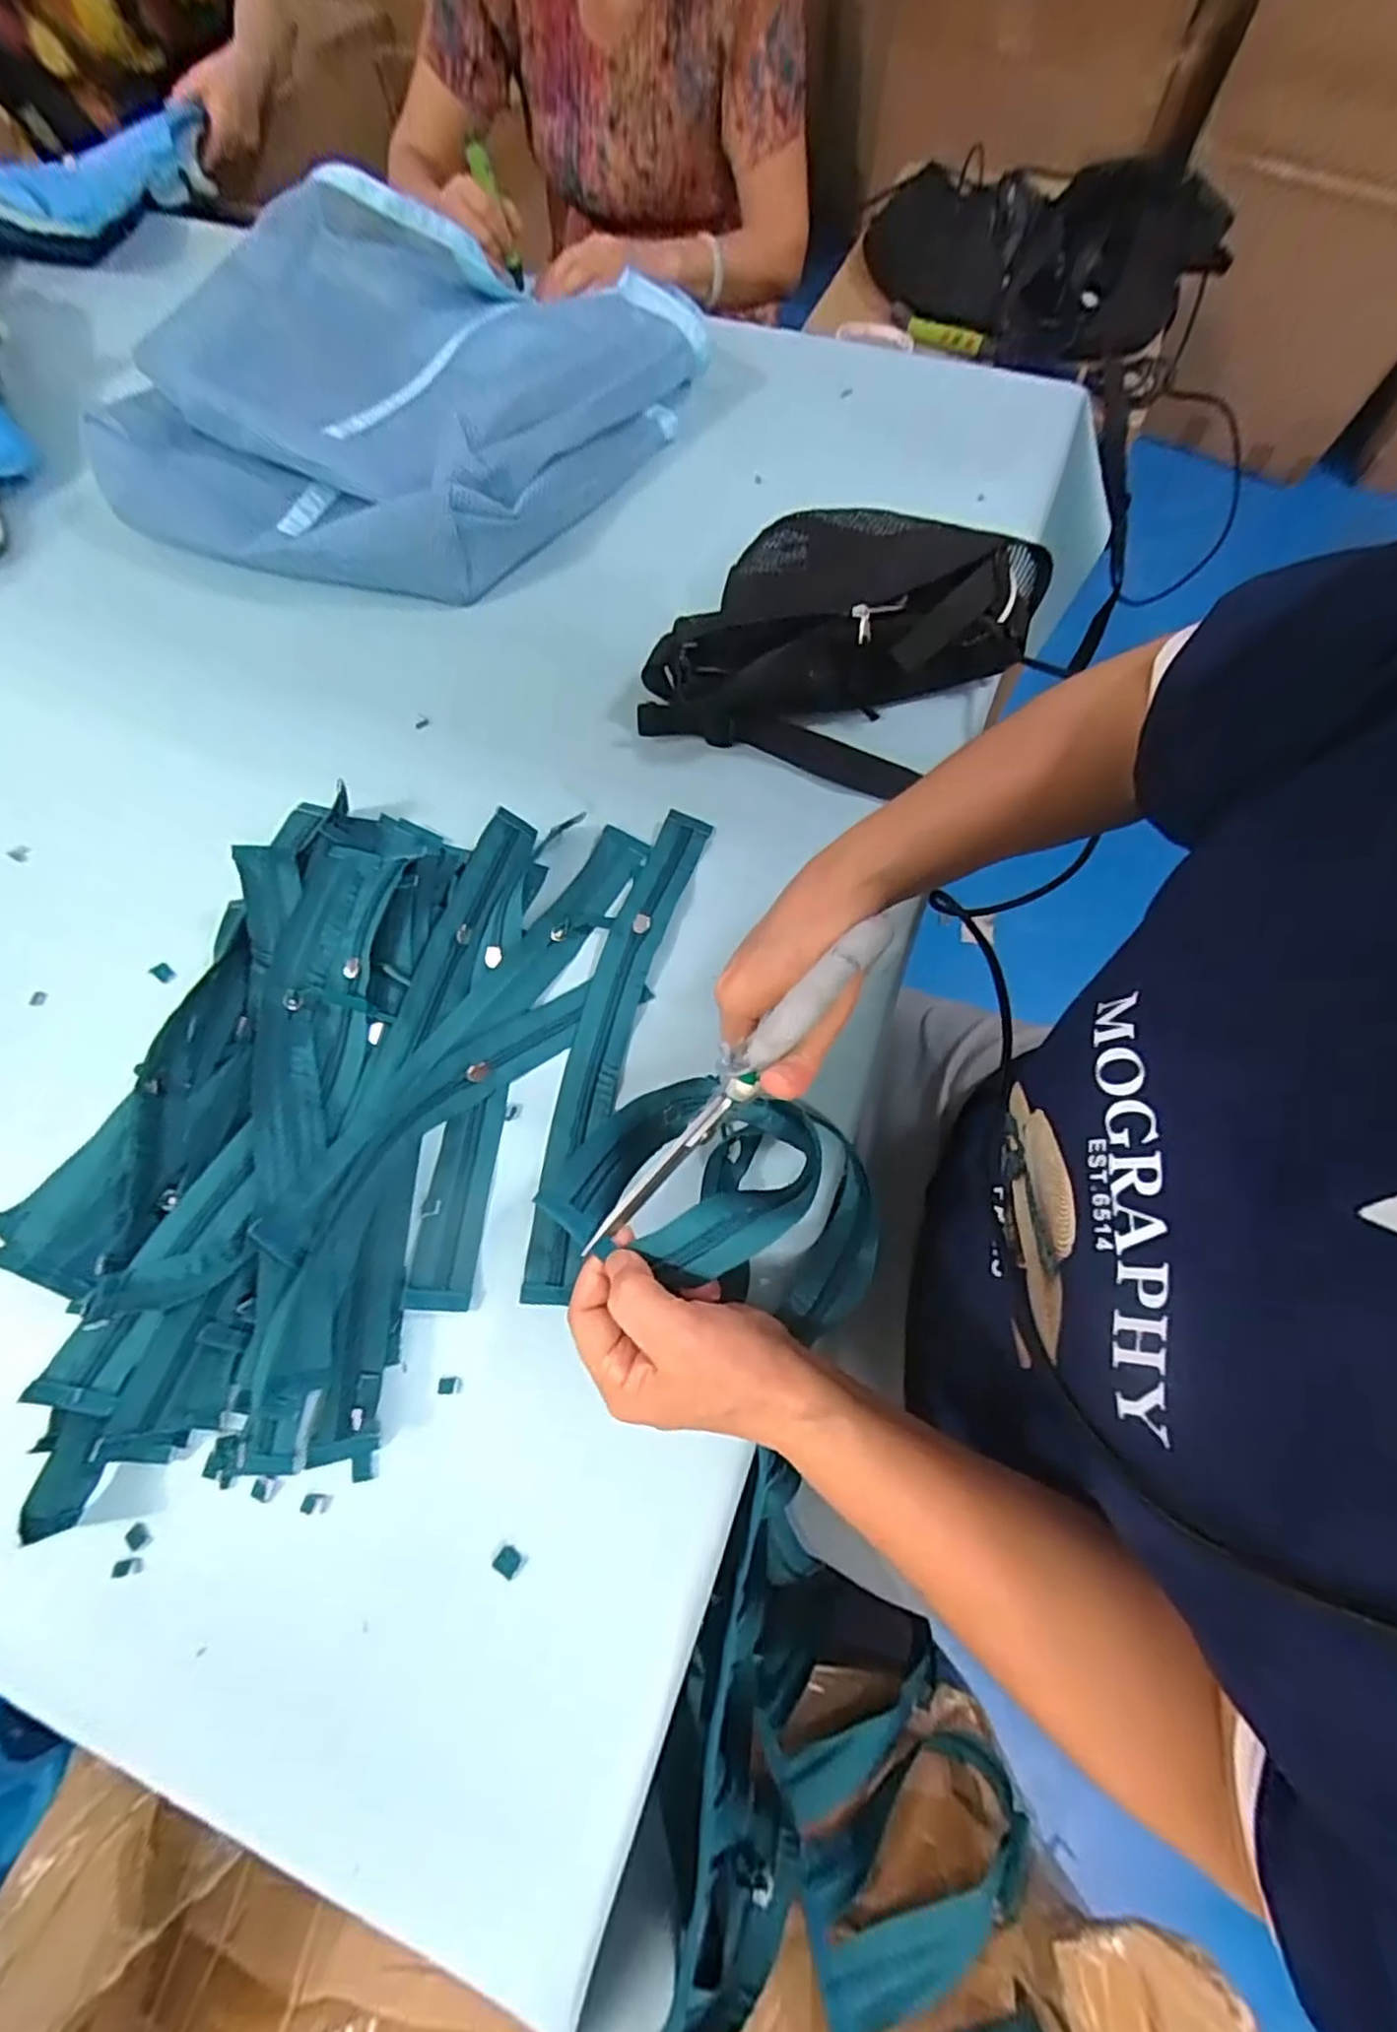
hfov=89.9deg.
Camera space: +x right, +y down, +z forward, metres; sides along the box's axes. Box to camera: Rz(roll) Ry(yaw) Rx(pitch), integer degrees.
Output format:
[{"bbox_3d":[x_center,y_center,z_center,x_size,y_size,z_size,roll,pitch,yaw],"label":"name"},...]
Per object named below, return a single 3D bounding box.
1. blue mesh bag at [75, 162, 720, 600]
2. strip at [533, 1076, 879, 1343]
[{"bbox_3d":[-0.259,-0.572,0.621,0.400,0.100,0.442,22,68,9],"label":"blue mesh bag"},{"bbox_3d":[0.019,0.084,0.351,0.154,0.087,0.104,18,70,10],"label":"strip"}]

